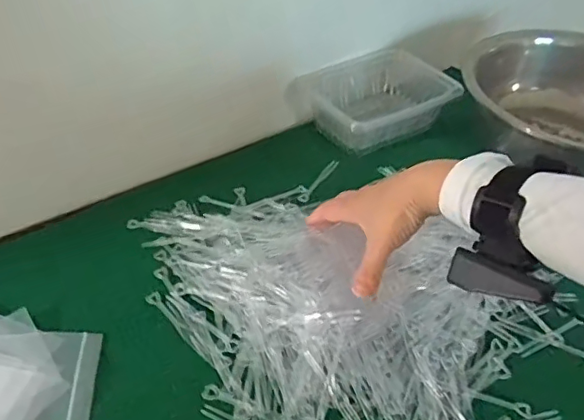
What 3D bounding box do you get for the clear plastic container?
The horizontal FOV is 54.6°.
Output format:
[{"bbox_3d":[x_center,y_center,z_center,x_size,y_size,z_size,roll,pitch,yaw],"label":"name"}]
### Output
[{"bbox_3d":[0.108,-0.137,0.718,0.179,0.056,0.133,-21,46,-26],"label":"clear plastic container"}]

